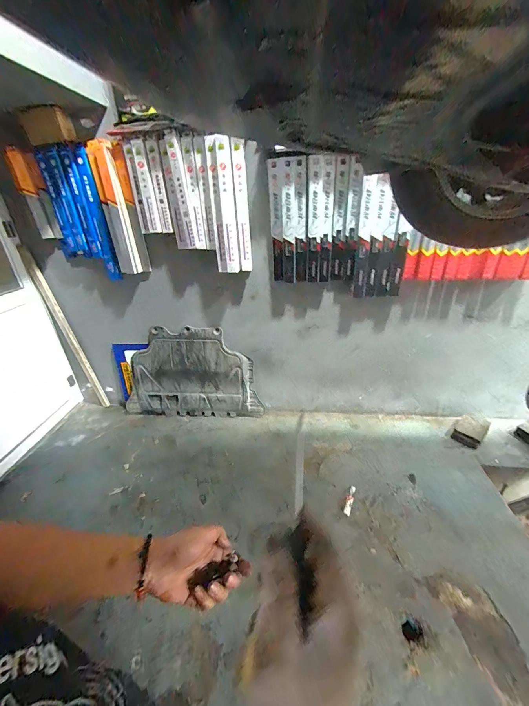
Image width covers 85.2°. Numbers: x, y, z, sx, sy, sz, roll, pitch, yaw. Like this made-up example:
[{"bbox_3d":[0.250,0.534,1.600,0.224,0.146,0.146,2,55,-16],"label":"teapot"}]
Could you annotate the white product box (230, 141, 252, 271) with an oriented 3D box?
[{"bbox_3d":[-0.126,-0.812,1.692,0.078,0.614,0.159,-2,27,0],"label":"white product box"}]

